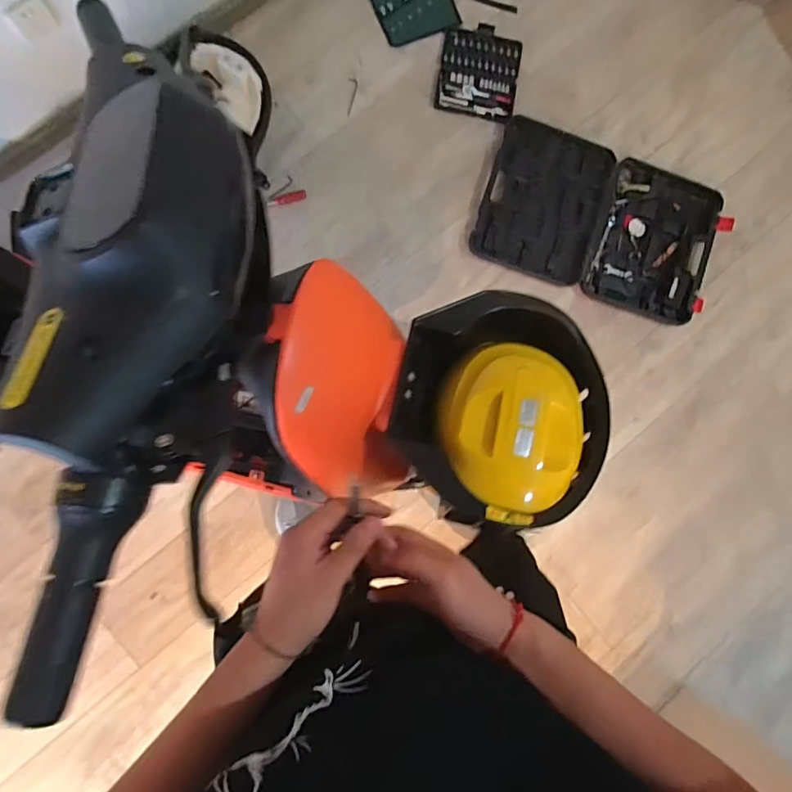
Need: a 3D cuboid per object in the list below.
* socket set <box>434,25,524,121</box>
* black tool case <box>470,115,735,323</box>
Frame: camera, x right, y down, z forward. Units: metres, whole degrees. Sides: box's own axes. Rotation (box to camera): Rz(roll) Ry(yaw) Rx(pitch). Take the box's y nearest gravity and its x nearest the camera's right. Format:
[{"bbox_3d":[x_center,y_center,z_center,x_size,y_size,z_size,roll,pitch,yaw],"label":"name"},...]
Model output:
[{"bbox_3d":[0.229,-0.897,1.390,0.219,0.028,0.258,9,86,-5],"label":"socket set"},{"bbox_3d":[0.585,-0.490,1.425,0.688,0.073,0.406,19,85,-4],"label":"black tool case"}]

